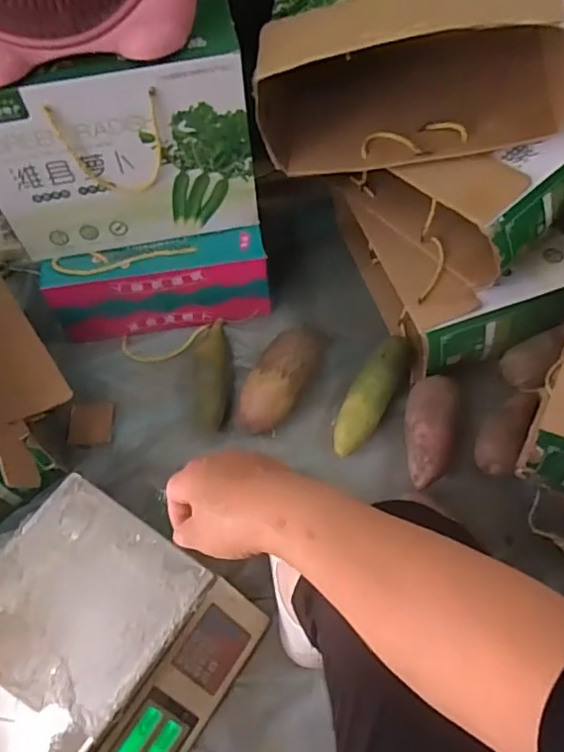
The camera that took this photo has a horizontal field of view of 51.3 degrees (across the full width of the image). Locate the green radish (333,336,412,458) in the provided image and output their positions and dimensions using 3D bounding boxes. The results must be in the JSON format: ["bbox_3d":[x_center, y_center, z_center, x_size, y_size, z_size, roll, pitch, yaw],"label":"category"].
[{"bbox_3d":[0.135,0.021,0.867,0.058,0.054,0.221,24,52,17],"label":"green radish"}]

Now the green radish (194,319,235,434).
[{"bbox_3d":[-0.106,-0.002,0.901,0.056,0.054,0.195,-5,59,1],"label":"green radish"}]

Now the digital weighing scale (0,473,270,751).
[{"bbox_3d":[-0.229,0.331,0.674,0.295,0.117,0.321,28,65,19],"label":"digital weighing scale"}]

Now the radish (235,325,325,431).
[{"bbox_3d":[-0.003,0.008,0.851,0.075,0.064,0.166,32,81,20],"label":"radish"}]

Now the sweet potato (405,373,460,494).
[{"bbox_3d":[0.210,0.081,0.824,0.074,0.056,0.167,3,60,5],"label":"sweet potato"}]

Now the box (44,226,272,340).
[{"bbox_3d":[-0.192,-0.142,0.934,0.338,0.135,0.076,-8,59,-1],"label":"box"}]

